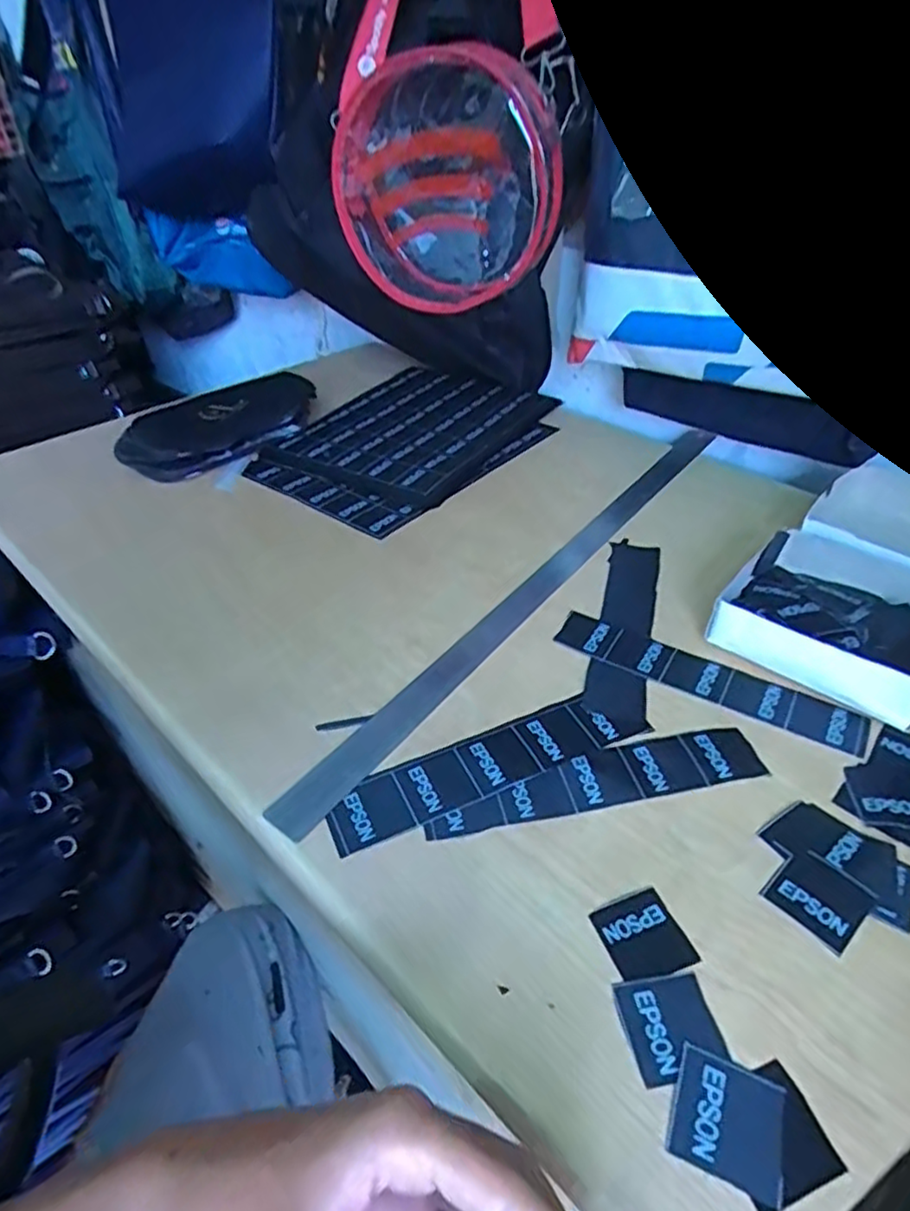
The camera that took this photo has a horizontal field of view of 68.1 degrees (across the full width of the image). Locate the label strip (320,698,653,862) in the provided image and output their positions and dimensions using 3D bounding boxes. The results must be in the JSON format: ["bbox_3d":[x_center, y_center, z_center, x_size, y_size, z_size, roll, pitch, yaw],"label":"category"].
[{"bbox_3d":[0.016,0.094,0.400,0.186,0.004,0.042,-17,41,-19],"label":"label strip"}]

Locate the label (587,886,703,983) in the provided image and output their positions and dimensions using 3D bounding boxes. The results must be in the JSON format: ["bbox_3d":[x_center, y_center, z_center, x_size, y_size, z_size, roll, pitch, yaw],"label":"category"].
[{"bbox_3d":[0.089,0.157,0.320,0.037,0.004,0.038,-15,41,-17],"label":"label"}]

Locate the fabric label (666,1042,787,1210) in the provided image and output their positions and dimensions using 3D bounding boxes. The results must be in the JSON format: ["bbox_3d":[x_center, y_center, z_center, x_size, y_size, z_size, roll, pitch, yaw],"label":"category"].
[{"bbox_3d":[0.107,0.201,0.264,0.040,0.004,0.040,16,42,20],"label":"fabric label"}]

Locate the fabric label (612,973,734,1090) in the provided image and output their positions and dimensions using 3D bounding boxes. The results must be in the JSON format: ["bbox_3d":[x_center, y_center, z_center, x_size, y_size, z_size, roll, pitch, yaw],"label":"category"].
[{"bbox_3d":[0.093,0.181,0.290,0.039,0.004,0.039,-8,39,-8],"label":"fabric label"}]

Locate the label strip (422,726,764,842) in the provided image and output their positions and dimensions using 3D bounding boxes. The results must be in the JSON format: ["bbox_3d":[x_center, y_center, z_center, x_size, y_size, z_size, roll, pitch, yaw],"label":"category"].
[{"bbox_3d":[0.082,0.101,0.392,0.198,0.004,0.038,-8,39,-9],"label":"label strip"}]

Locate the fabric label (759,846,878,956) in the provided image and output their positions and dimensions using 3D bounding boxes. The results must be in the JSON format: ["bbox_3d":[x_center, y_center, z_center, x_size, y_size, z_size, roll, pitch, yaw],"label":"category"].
[{"bbox_3d":[0.181,0.144,0.334,0.040,0.004,0.041,-29,46,-30],"label":"fabric label"}]

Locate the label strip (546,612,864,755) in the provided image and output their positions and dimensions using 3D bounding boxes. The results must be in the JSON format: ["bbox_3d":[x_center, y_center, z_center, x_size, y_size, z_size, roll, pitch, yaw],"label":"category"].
[{"bbox_3d":[0.167,0.049,0.458,0.203,0.004,0.038,21,44,26],"label":"label strip"}]

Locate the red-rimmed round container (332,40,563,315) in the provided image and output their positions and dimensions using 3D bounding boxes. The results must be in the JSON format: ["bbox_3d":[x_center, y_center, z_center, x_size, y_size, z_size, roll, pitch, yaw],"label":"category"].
[{"bbox_3d":[-0.010,-0.396,0.645,0.210,0.204,0.071,8,40,11],"label":"red-rimmed round container"}]

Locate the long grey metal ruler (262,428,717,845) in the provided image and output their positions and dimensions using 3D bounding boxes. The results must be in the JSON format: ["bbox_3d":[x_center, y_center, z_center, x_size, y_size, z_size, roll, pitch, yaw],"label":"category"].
[{"bbox_3d":[0.092,-0.035,0.573,0.031,0.007,0.637,25,45,28],"label":"long grey metal ruler"}]

